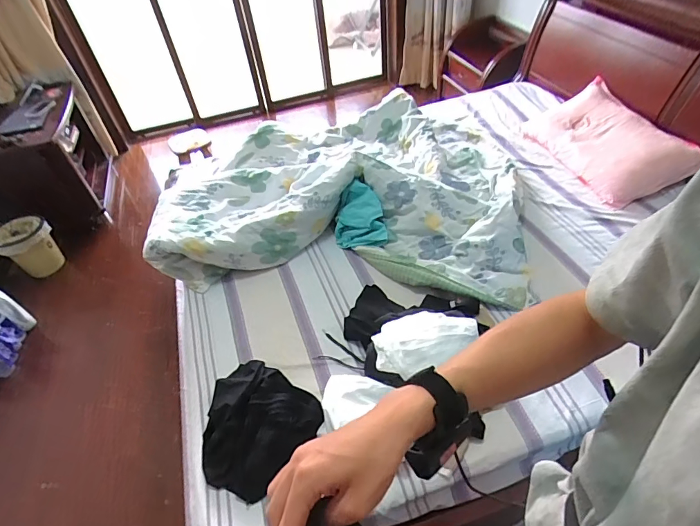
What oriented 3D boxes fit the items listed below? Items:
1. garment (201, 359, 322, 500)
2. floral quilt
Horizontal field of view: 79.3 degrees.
[{"bbox_3d":[-0.262,0.428,1.118,0.311,0.070,0.309,24,54,27],"label":"garment"},{"bbox_3d":[-0.009,-0.354,1.735,1.318,0.214,1.084,3,47,10],"label":"floral quilt"}]

